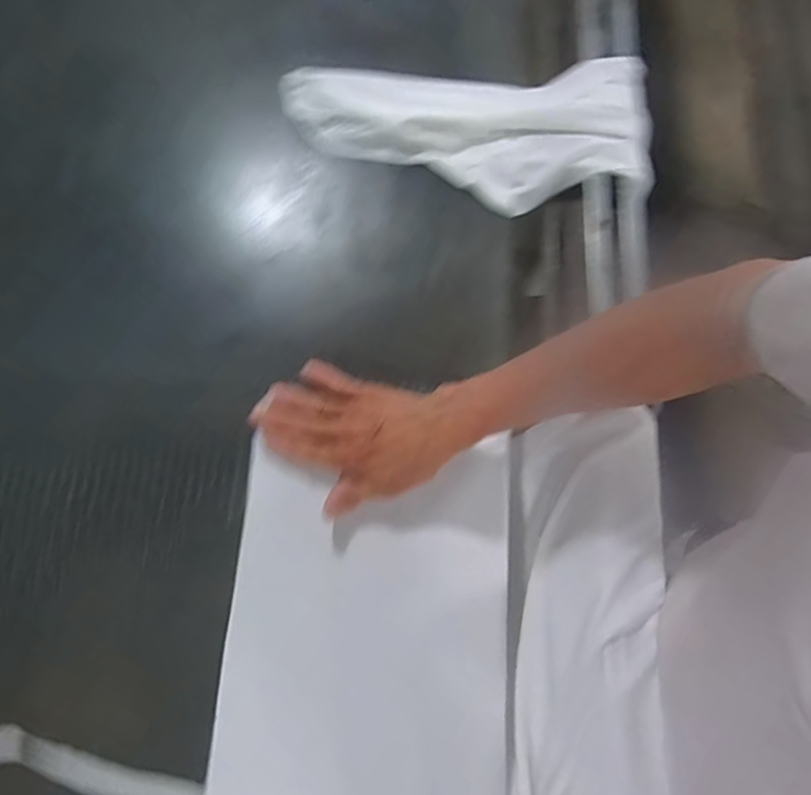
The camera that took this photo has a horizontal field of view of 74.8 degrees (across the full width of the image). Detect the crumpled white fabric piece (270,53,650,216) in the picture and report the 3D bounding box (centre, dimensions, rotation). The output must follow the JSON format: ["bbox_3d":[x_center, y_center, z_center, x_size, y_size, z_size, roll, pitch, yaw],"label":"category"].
[{"bbox_3d":[0.063,-0.282,0.562,0.375,0.038,0.175,-2,73,-2],"label":"crumpled white fabric piece"}]

